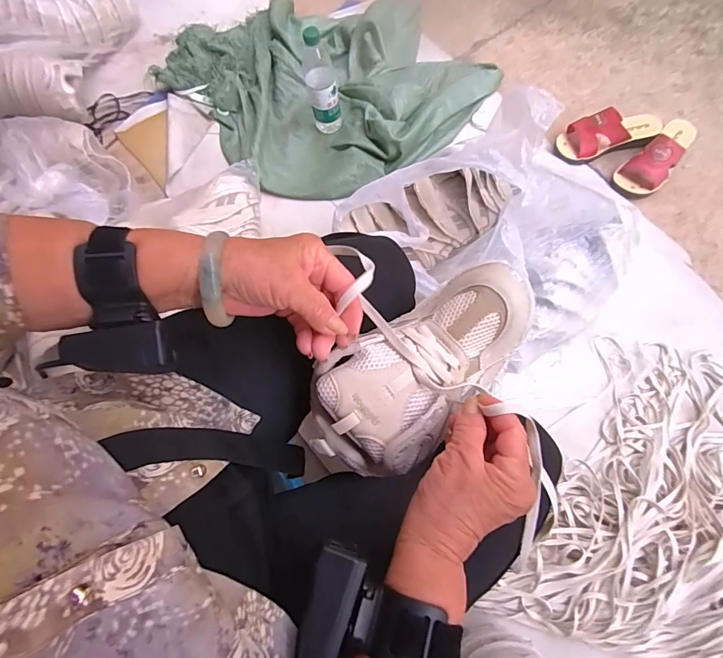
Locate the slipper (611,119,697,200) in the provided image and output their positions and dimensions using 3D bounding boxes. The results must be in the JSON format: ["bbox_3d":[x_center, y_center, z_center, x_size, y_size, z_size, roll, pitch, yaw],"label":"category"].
[{"bbox_3d":[0.628,-0.361,0.894,0.215,0.068,0.087,-39,74,-13],"label":"slipper"}]

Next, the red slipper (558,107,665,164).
[{"bbox_3d":[0.532,-0.422,0.916,0.219,0.067,0.085,-15,70,-5],"label":"red slipper"}]

